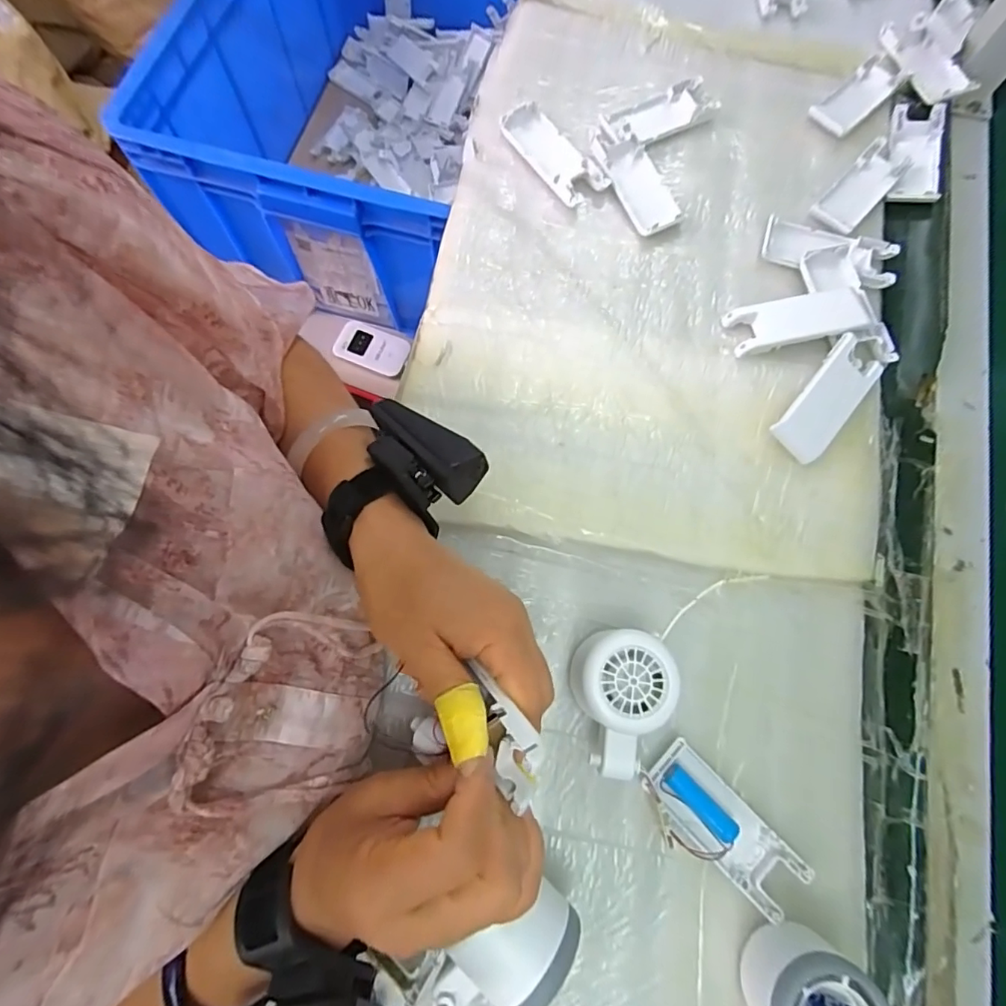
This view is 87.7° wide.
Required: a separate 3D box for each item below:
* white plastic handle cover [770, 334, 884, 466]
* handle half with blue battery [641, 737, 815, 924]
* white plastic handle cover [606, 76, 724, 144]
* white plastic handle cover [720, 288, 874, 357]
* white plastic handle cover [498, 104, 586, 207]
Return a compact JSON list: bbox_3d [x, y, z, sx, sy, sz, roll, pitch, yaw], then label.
[{"bbox_3d":[0.240,-0.076,0.389,0.040,0.020,0.102,41,78,8],"label":"white plastic handle cover"},{"bbox_3d":[0.132,0.199,0.318,0.103,0.019,0.046,44,78,9],"label":"handle half with blue battery"},{"bbox_3d":[0.141,-0.347,0.467,0.104,0.012,0.039,-31,78,-9],"label":"white plastic handle cover"},{"bbox_3d":[0.227,-0.141,0.405,0.103,0.016,0.040,-10,76,-4],"label":"white plastic handle cover"},{"bbox_3d":[0.041,-0.300,0.448,0.039,0.011,0.101,-36,79,-10],"label":"white plastic handle cover"}]

